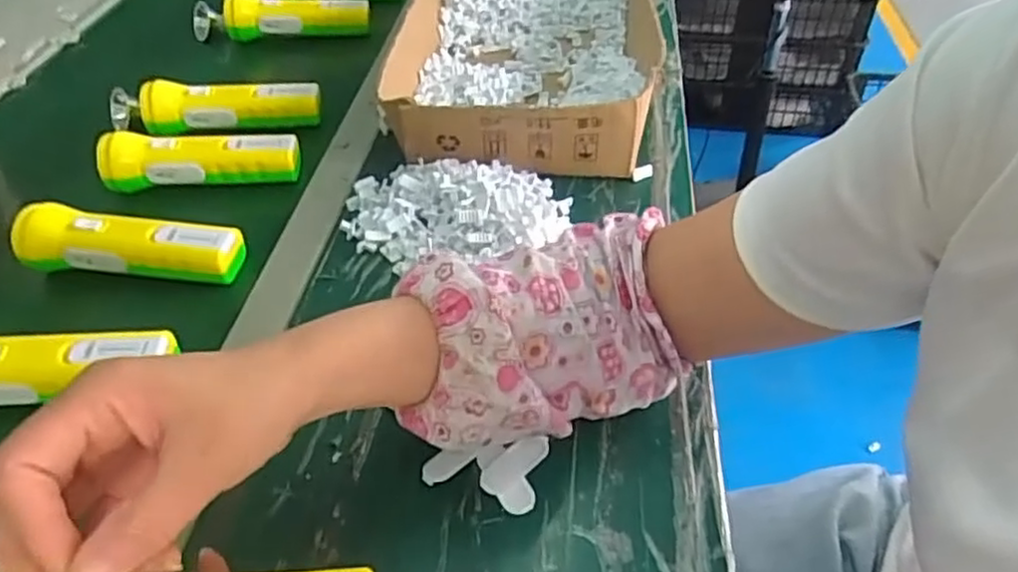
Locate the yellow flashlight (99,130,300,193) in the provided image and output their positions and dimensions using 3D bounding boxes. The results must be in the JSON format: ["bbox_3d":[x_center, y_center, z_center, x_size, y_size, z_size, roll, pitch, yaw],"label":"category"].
[{"bbox_3d":[-0.275,-0.117,0.633,0.168,0.042,0.042,-9,45,-5],"label":"yellow flashlight"}]

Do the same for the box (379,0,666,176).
[{"bbox_3d":[0.020,-0.281,0.759,0.252,0.077,0.436,-1,45,3],"label":"box"}]

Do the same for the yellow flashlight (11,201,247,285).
[{"bbox_3d":[-0.304,-0.033,0.552,0.187,0.043,0.047,1,45,4],"label":"yellow flashlight"}]

